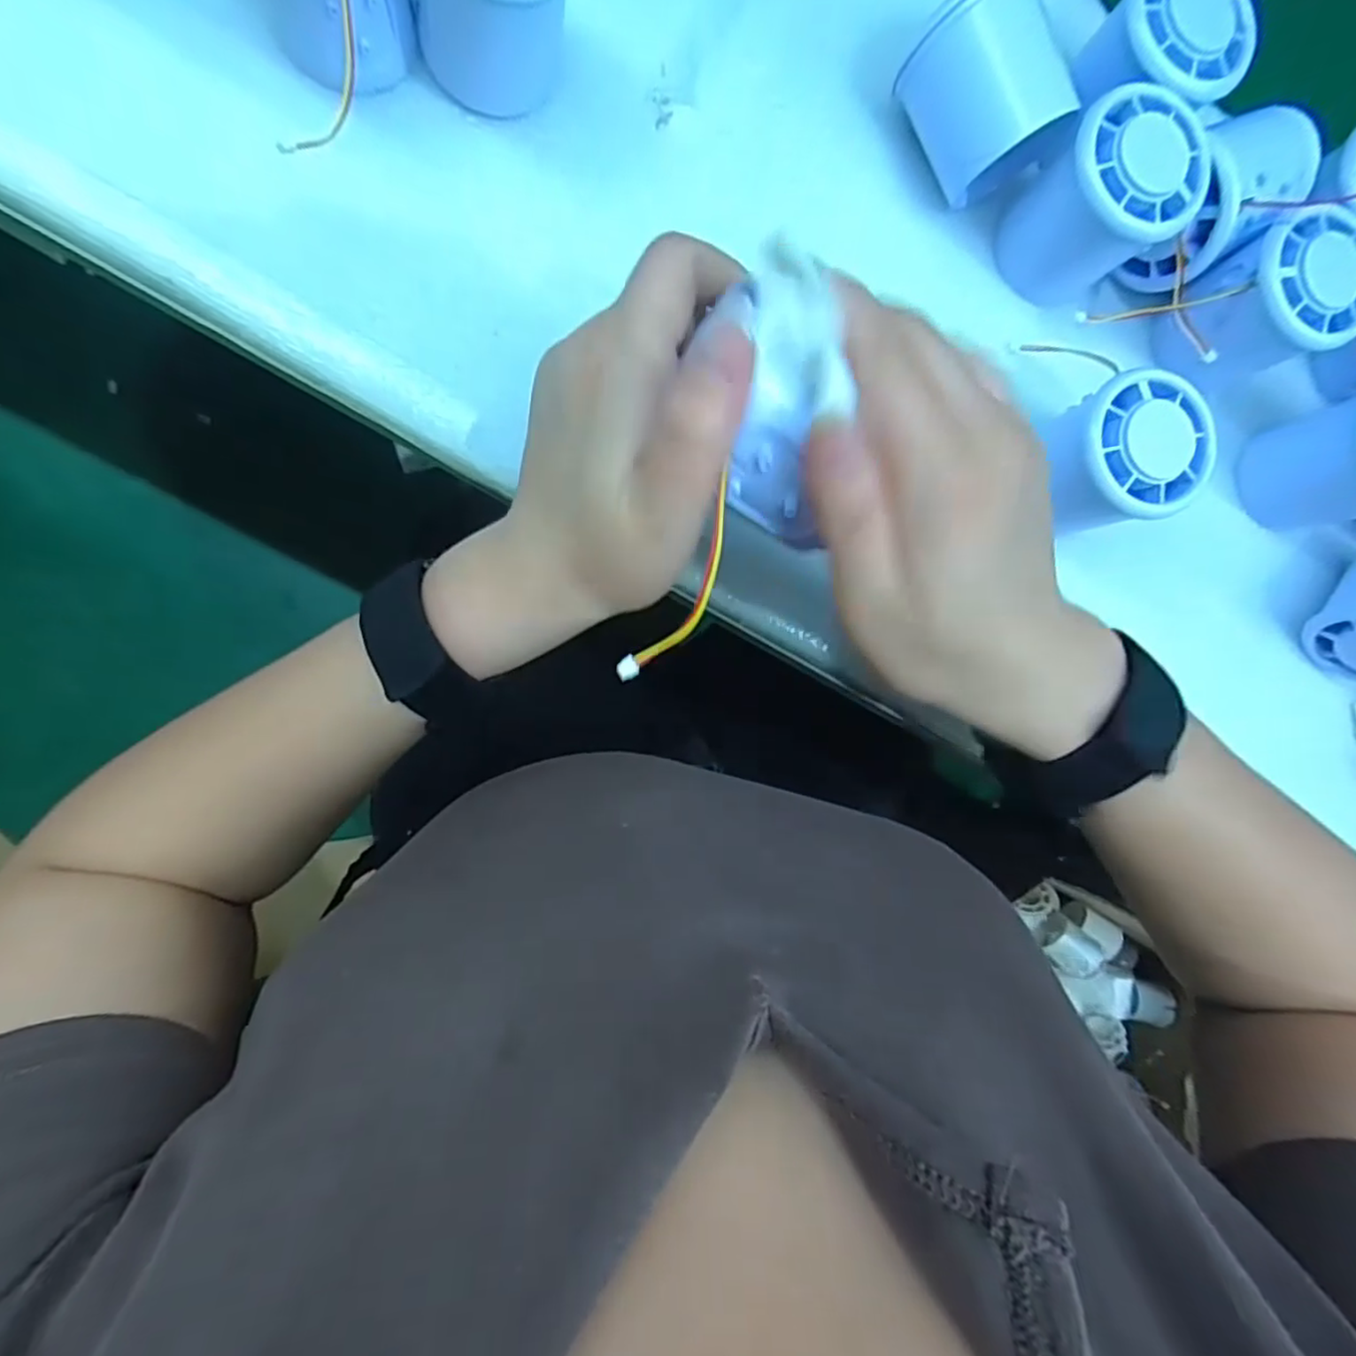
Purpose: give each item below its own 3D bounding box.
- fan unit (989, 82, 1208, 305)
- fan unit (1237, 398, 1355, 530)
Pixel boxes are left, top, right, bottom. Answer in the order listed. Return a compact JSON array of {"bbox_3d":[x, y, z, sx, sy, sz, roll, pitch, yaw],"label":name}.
[{"bbox_3d":[0.174,-0.196,0.273,0.058,0.057,0.056,0,90,-9],"label":"fan unit"},{"bbox_3d":[0.304,-0.098,0.294,0.055,0.055,0.055,-13,92,-9],"label":"fan unit"}]

